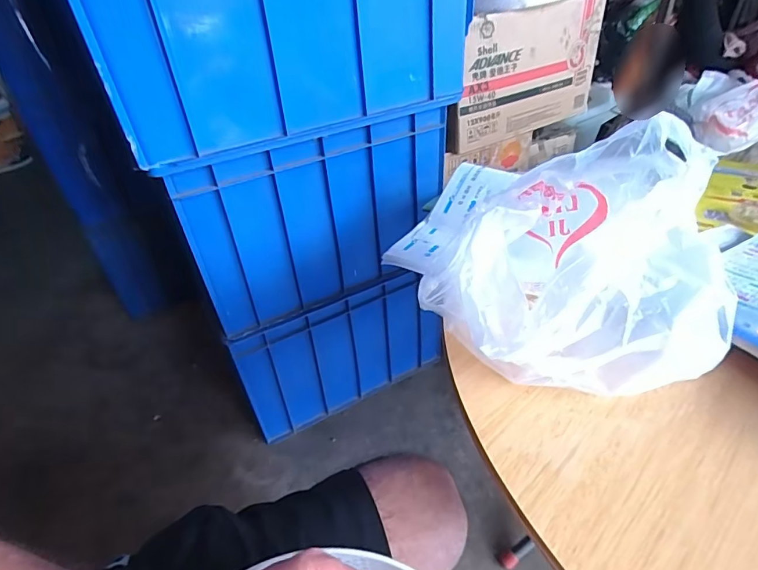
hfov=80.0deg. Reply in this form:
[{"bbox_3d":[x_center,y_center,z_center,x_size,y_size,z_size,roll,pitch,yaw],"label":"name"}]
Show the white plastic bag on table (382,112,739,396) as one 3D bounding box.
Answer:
[{"bbox_3d":[0.166,-0.034,0.406,0.206,0.195,0.229,-18,39,-17],"label":"white plastic bag on table"}]

